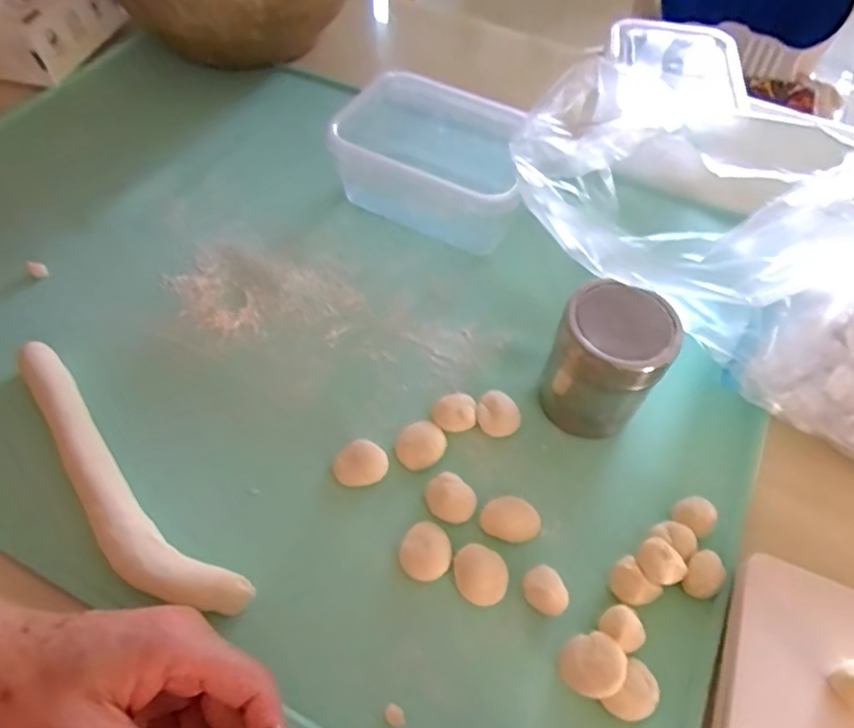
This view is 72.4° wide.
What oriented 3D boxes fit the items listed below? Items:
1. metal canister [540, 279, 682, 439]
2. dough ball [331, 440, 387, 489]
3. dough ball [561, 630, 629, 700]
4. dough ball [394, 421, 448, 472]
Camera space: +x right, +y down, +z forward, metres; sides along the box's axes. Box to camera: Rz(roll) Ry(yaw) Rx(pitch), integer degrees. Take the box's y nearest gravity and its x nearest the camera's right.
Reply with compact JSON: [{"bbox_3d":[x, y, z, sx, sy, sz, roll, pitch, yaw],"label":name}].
[{"bbox_3d":[0.112,0.003,0.373,0.064,0.089,0.060,1,56,-1],"label":"metal canister"},{"bbox_3d":[-0.043,0.063,0.372,0.033,0.016,0.028,-10,57,-8],"label":"dough ball"},{"bbox_3d":[0.087,0.159,0.308,0.030,0.020,0.030,1,56,-1],"label":"dough ball"},{"bbox_3d":[-0.004,0.051,0.382,0.031,0.011,0.033,1,56,-1],"label":"dough ball"}]

